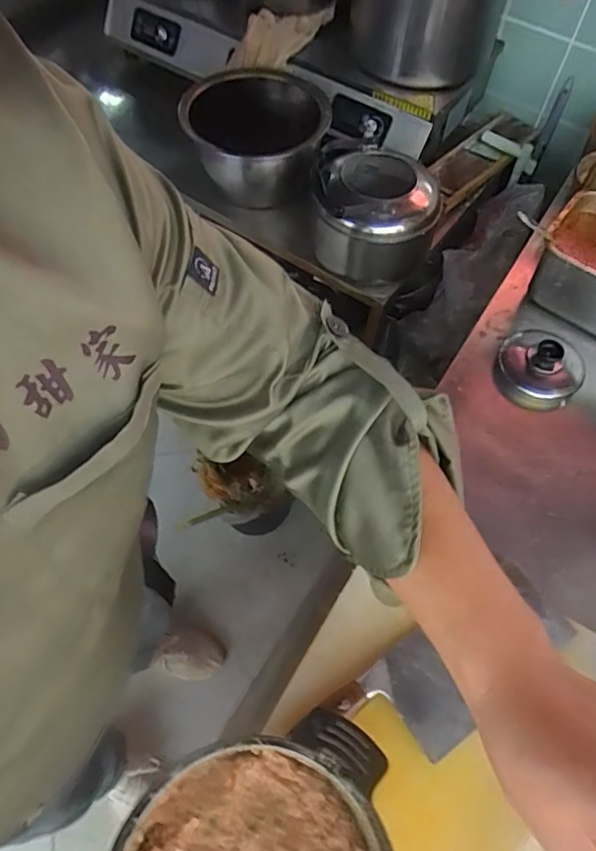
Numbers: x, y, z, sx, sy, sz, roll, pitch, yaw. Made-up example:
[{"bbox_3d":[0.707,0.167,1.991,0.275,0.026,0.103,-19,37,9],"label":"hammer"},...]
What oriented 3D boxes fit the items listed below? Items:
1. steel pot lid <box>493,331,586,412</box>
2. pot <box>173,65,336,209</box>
[{"bbox_3d":[0.367,-0.091,0.842,0.122,0.053,0.134,1,61,-2],"label":"steel pot lid"},{"bbox_3d":[-0.082,-0.593,1.161,0.285,0.179,0.315,11,61,3],"label":"pot"}]

